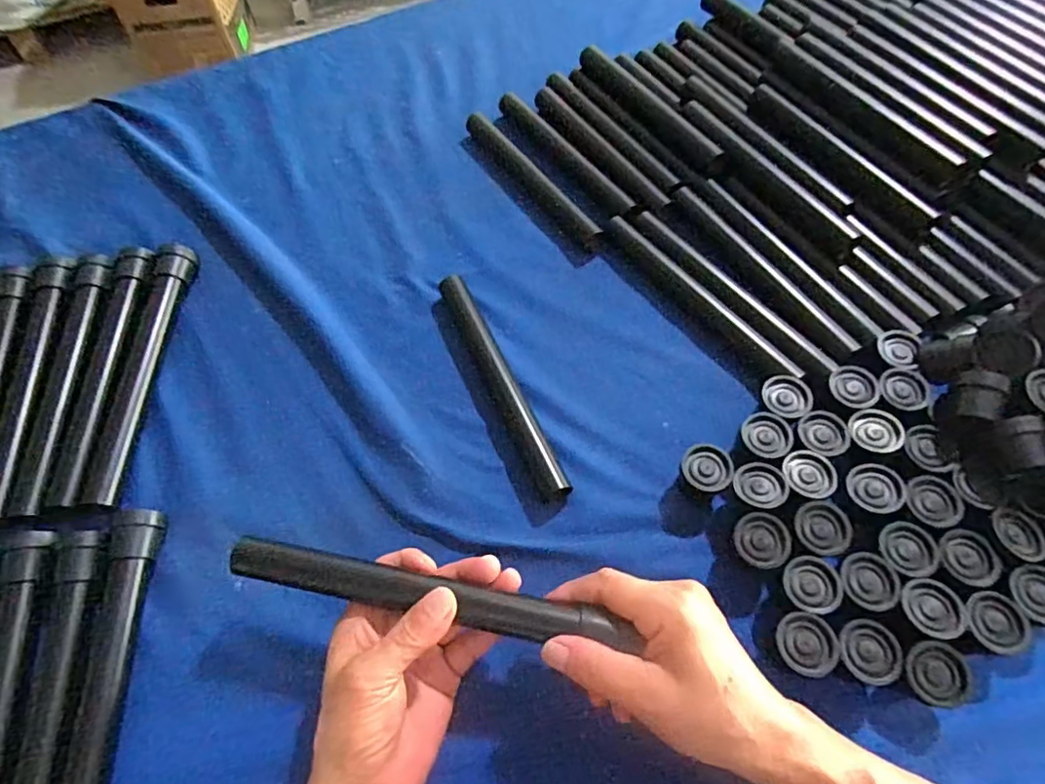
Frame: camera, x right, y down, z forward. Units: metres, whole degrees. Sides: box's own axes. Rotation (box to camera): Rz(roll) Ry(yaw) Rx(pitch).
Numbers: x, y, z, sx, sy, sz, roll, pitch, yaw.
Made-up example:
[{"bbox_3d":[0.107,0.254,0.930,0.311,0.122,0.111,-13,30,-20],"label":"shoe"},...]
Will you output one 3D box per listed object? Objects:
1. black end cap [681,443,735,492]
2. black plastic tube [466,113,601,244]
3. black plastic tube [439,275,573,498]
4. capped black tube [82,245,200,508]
[{"bbox_3d":[0.132,0.060,0.422,0.035,0.033,0.034,0,60,-1],"label":"black end cap"},{"bbox_3d":[0.007,-0.218,0.586,0.026,0.023,0.205,-29,64,-16],"label":"black plastic tube"},{"bbox_3d":[-0.019,-0.012,0.474,0.023,0.016,0.220,-22,63,-13],"label":"black plastic tube"},{"bbox_3d":[-0.317,-0.026,0.482,0.030,0.022,0.246,-1,60,-1],"label":"capped black tube"}]

